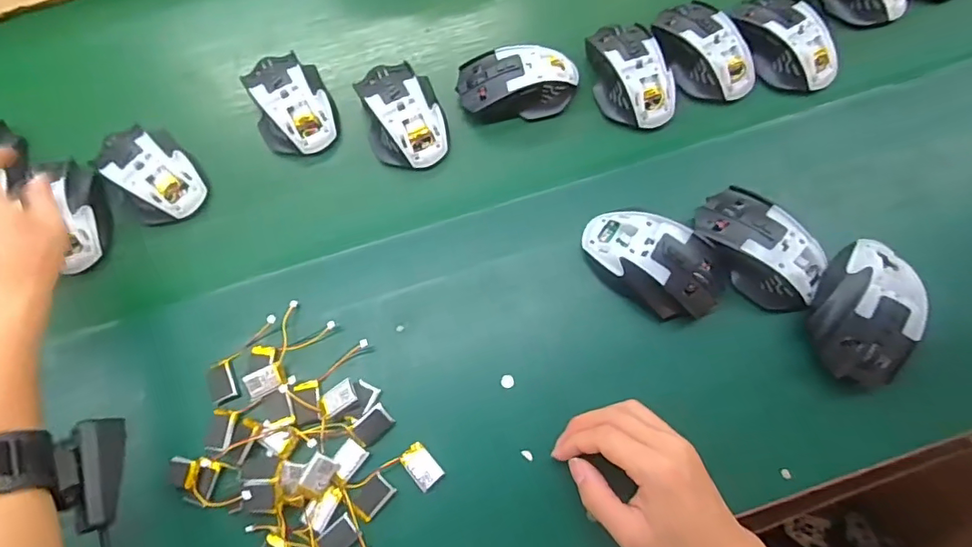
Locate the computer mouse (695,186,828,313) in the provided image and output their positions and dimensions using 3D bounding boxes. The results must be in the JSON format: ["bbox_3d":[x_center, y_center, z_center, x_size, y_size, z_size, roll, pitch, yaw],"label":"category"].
[{"bbox_3d":[0.225,-0.021,0.433,0.063,0.034,0.109,-43,74,-13],"label":"computer mouse"}]

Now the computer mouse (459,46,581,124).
[{"bbox_3d":[0.031,-0.185,0.505,0.113,0.036,0.062,-7,70,0],"label":"computer mouse"}]

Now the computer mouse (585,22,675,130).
[{"bbox_3d":[0.138,-0.194,0.508,0.070,0.038,0.111,-17,70,-4],"label":"computer mouse"}]

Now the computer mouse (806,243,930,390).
[{"bbox_3d":[0.300,0.027,0.413,0.071,0.040,0.109,31,74,12],"label":"computer mouse"}]

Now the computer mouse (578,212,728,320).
[{"bbox_3d":[0.139,-0.012,0.435,0.119,0.040,0.068,31,74,12],"label":"computer mouse"}]

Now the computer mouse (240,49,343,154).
[{"bbox_3d":[-0.189,-0.167,0.507,0.072,0.035,0.104,-24,71,-7],"label":"computer mouse"}]

